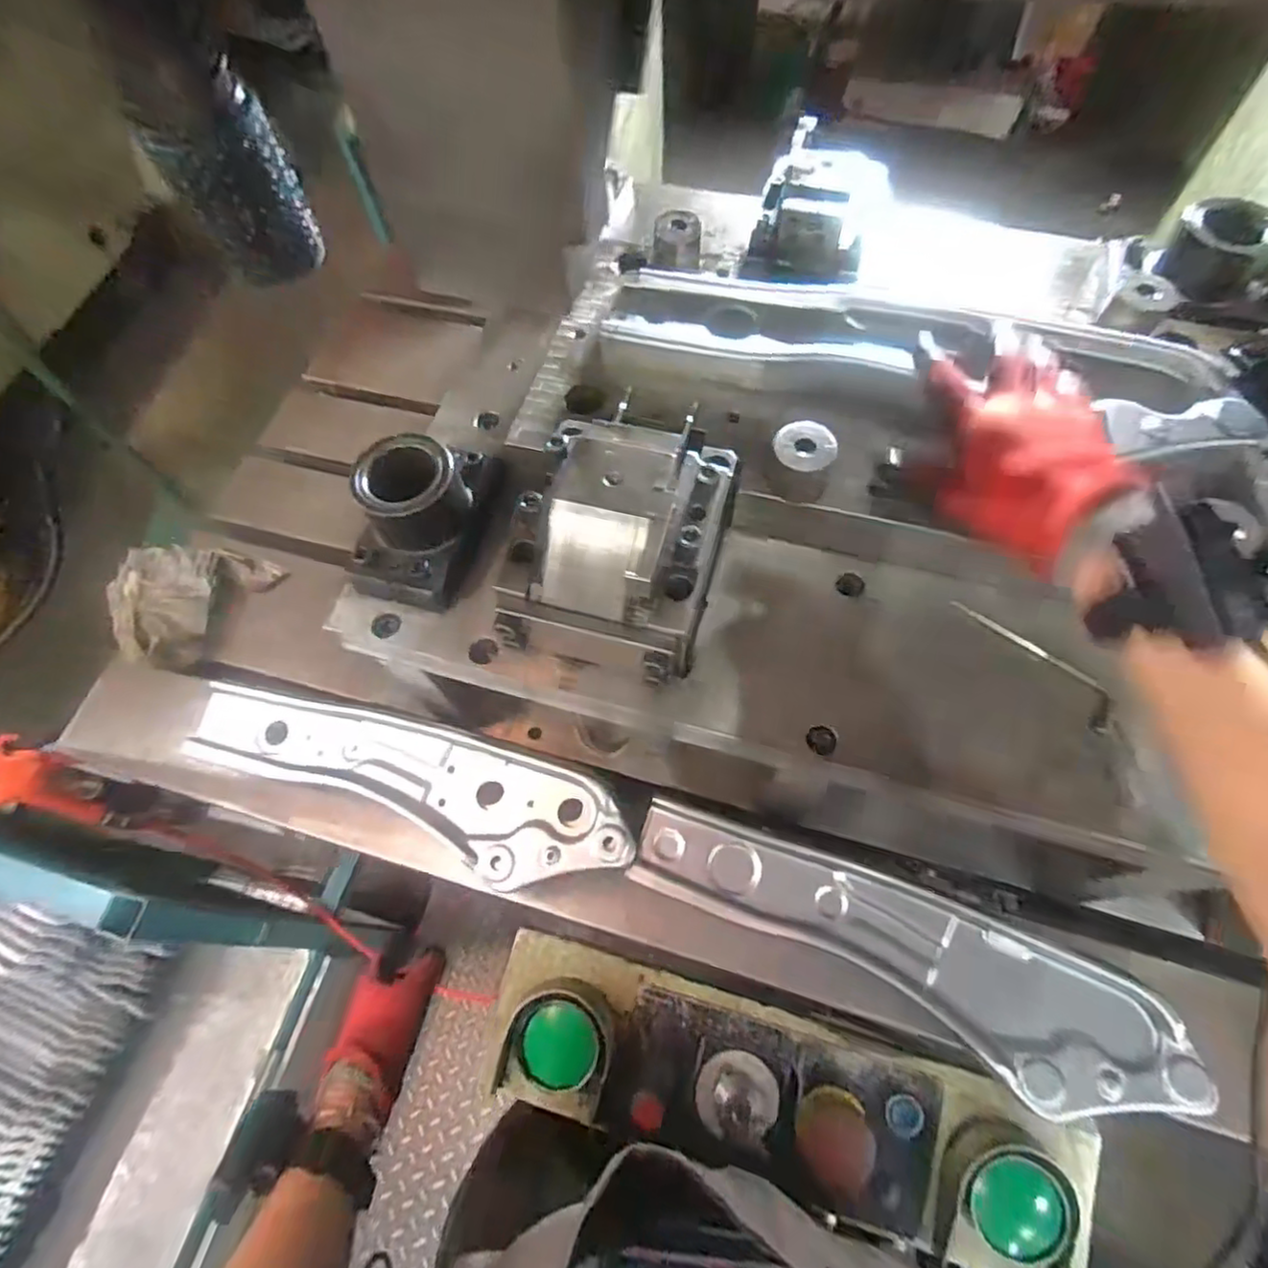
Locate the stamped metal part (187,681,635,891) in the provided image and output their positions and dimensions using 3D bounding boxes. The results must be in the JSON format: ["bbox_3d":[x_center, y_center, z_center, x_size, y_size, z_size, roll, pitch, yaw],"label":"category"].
[{"bbox_3d":[-0.215,0.138,0.619,0.439,0.045,0.113,15,66,10],"label":"stamped metal part"}]

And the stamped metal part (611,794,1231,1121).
[{"bbox_3d":[0.207,0.255,0.532,0.442,0.041,0.110,21,67,12],"label":"stamped metal part"}]

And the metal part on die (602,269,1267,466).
[{"bbox_3d":[0.207,-0.206,0.488,0.483,0.033,0.099,16,66,11],"label":"metal part on die"}]

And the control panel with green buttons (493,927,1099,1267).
[{"bbox_3d":[0.117,0.400,0.567,0.492,0.089,0.144,14,66,10],"label":"control panel with green buttons"}]

